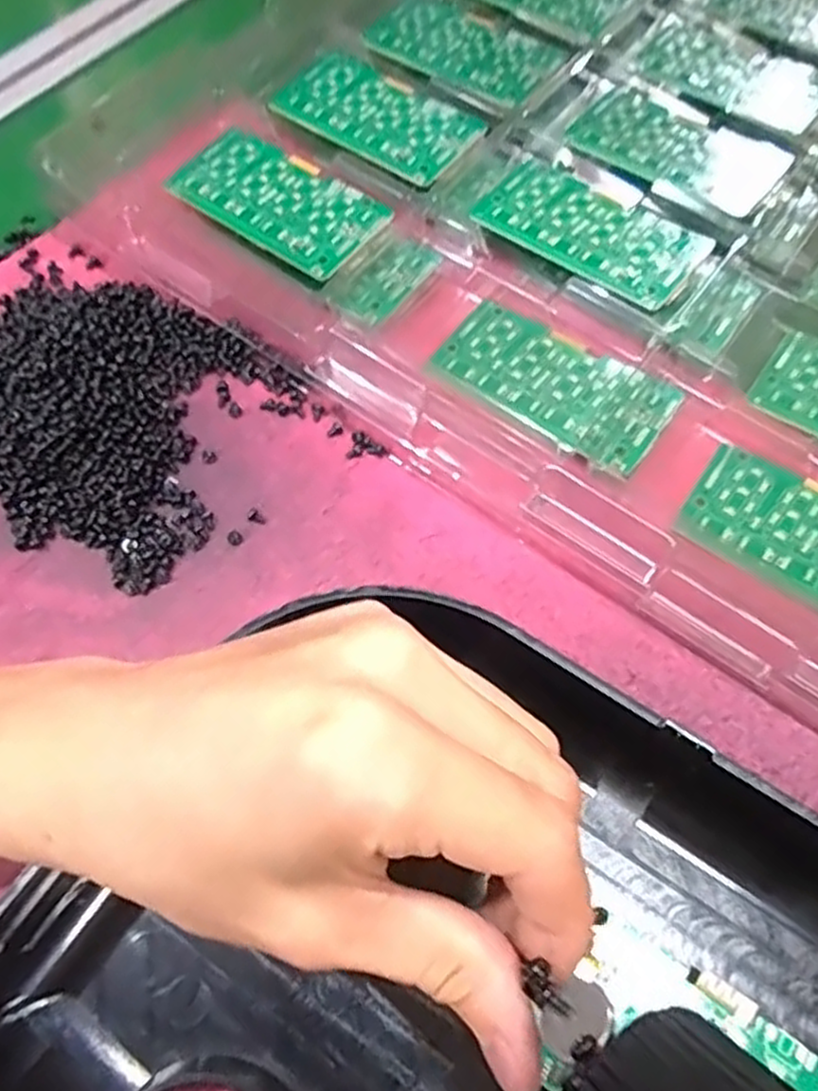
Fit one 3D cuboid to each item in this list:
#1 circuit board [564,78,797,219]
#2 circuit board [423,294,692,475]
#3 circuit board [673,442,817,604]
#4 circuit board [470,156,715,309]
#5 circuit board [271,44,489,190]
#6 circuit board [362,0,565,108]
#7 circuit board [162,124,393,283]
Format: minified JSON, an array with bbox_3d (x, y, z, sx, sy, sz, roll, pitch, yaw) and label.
[{"bbox_3d":[0.125,-0.185,0.354,0.093,0.005,0.057,33,71,14],"label":"circuit board"},{"bbox_3d":[0.059,-0.068,0.306,0.093,0.005,0.045,38,72,16],"label":"circuit board"},{"bbox_3d":[0.149,-0.001,0.277,0.092,0.008,0.047,33,71,14],"label":"circuit board"},{"bbox_3d":[0.077,-0.136,0.328,0.093,0.010,0.049,35,71,15],"label":"circuit board"},{"bbox_3d":[-0.015,-0.199,0.354,0.093,0.004,0.052,37,72,15],"label":"circuit board"},{"bbox_3d":[0.026,-0.246,0.380,0.088,0.006,0.054,40,72,16],"label":"circuit board"},{"bbox_3d":[-0.057,-0.149,0.329,0.092,0.006,0.049,35,71,15],"label":"circuit board"}]

